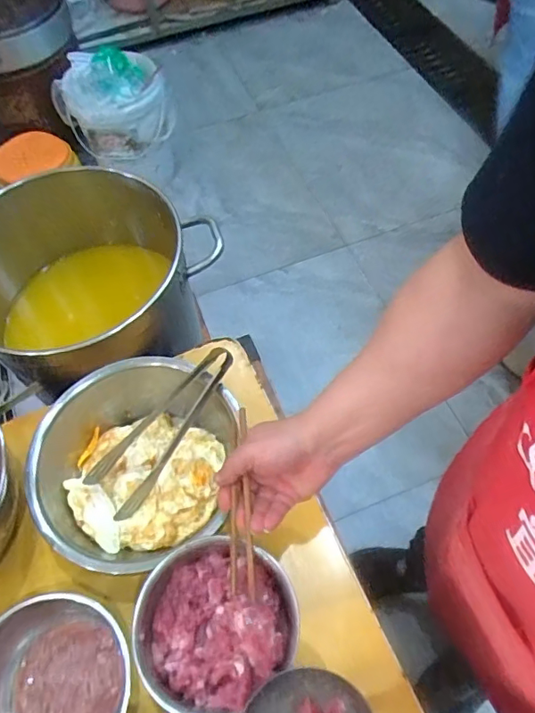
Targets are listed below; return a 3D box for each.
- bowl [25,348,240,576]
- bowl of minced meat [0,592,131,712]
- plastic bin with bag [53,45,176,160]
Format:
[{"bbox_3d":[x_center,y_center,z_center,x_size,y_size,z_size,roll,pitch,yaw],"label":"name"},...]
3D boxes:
[{"bbox_3d":[-0.139,0.123,0.634,0.264,0.111,0.233,-35,64,-16],"label":"bowl"},{"bbox_3d":[-0.220,0.332,0.526,0.154,0.089,0.155,-13,60,-5],"label":"bowl of minced meat"},{"bbox_3d":[-0.482,-0.804,1.651,0.290,0.238,0.331,36,67,20],"label":"plastic bin with bag"}]

